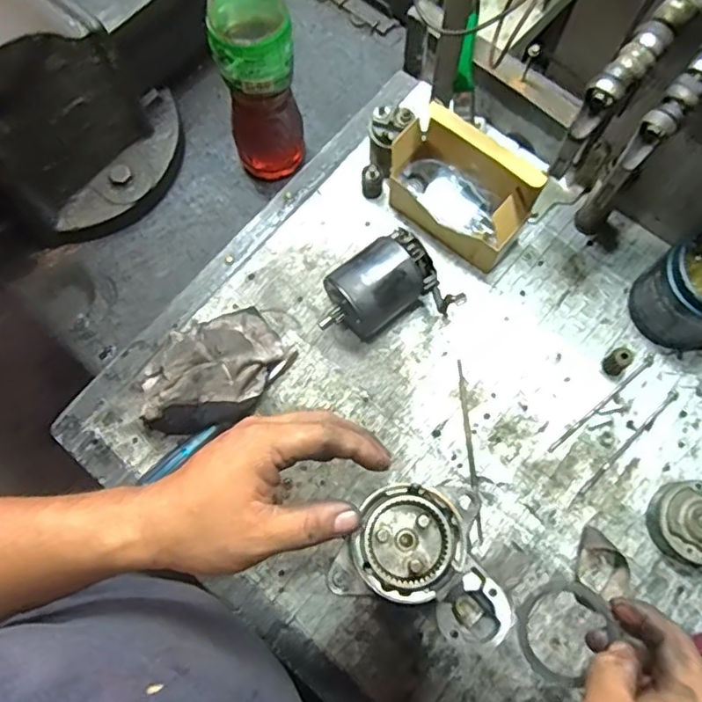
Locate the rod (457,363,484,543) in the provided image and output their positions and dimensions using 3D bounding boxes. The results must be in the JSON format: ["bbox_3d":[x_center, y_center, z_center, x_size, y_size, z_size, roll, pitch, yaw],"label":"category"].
[{"bbox_3d":[0.117,0.096,0.590,0.007,0.004,0.177,-4,74,0],"label":"rod"}]

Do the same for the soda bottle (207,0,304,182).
[{"bbox_3d":[-0.096,-0.277,0.601,0.079,0.272,0.086,-16,75,-3],"label":"soda bottle"}]

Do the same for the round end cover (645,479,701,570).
[{"bbox_3d":[0.316,0.157,0.549,0.067,0.036,0.072,0,74,1],"label":"round end cover"}]

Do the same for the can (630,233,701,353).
[{"bbox_3d":[0.333,-0.055,0.574,0.086,0.096,0.089,0,74,1],"label":"can"}]

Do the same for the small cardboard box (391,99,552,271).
[{"bbox_3d":[0.109,-0.163,0.607,0.145,0.107,0.084,42,79,11],"label":"small cardboard box"}]

